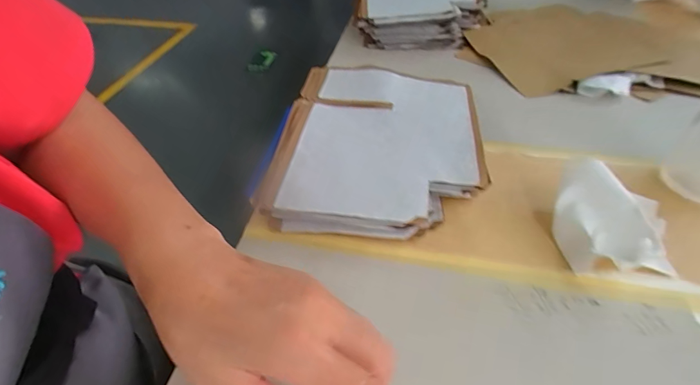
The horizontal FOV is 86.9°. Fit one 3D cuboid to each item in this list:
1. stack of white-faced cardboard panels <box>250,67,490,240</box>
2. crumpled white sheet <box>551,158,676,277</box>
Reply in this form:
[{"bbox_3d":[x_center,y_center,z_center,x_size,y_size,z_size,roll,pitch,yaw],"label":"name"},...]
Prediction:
[{"bbox_3d":[0.032,-0.056,0.406,0.207,0.036,0.247,7,46,6],"label":"stack of white-faced cardboard panels"},{"bbox_3d":[0.225,0.023,0.315,0.089,0.049,0.102,15,47,14],"label":"crumpled white sheet"}]

